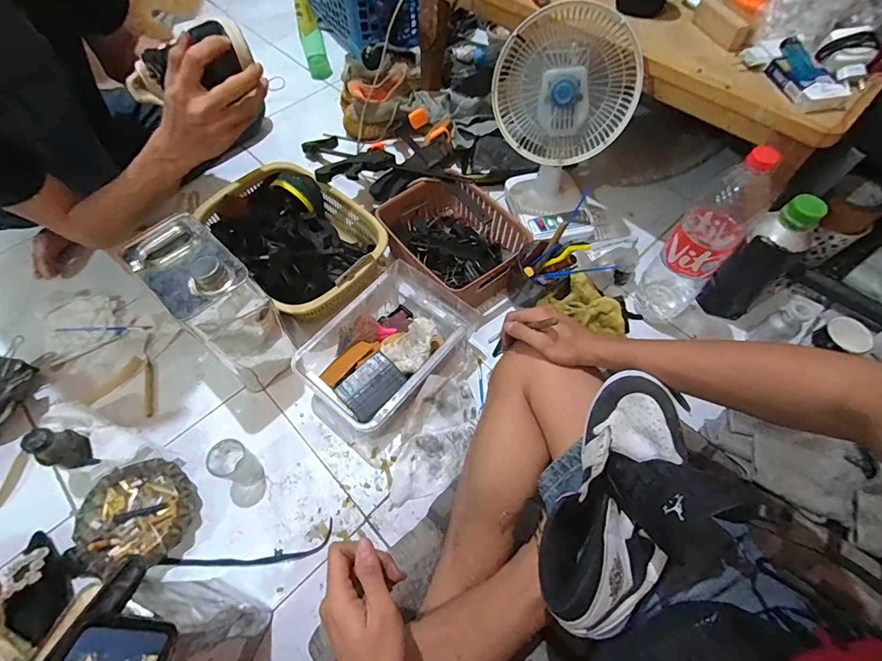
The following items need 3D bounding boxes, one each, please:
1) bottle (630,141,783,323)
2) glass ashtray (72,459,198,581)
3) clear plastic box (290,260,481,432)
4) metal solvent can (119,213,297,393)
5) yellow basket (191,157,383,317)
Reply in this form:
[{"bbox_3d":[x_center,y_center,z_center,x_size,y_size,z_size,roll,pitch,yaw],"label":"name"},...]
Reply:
[{"bbox_3d":[0.391,-0.128,0.643,0.089,0.317,0.084,38,67,19],"label":"bottle"},{"bbox_3d":[-0.420,0.259,0.596,0.143,0.044,0.133,-17,62,-9],"label":"glass ashtray"},{"bbox_3d":[-0.088,0.022,0.696,0.199,0.097,0.269,37,67,19],"label":"clear plastic box"},{"bbox_3d":[-0.328,-0.033,0.642,0.160,0.245,0.099,40,68,20],"label":"metal solvent can"},{"bbox_3d":[-0.269,-0.163,0.809,0.236,0.104,0.339,-39,67,-19],"label":"yellow basket"}]

